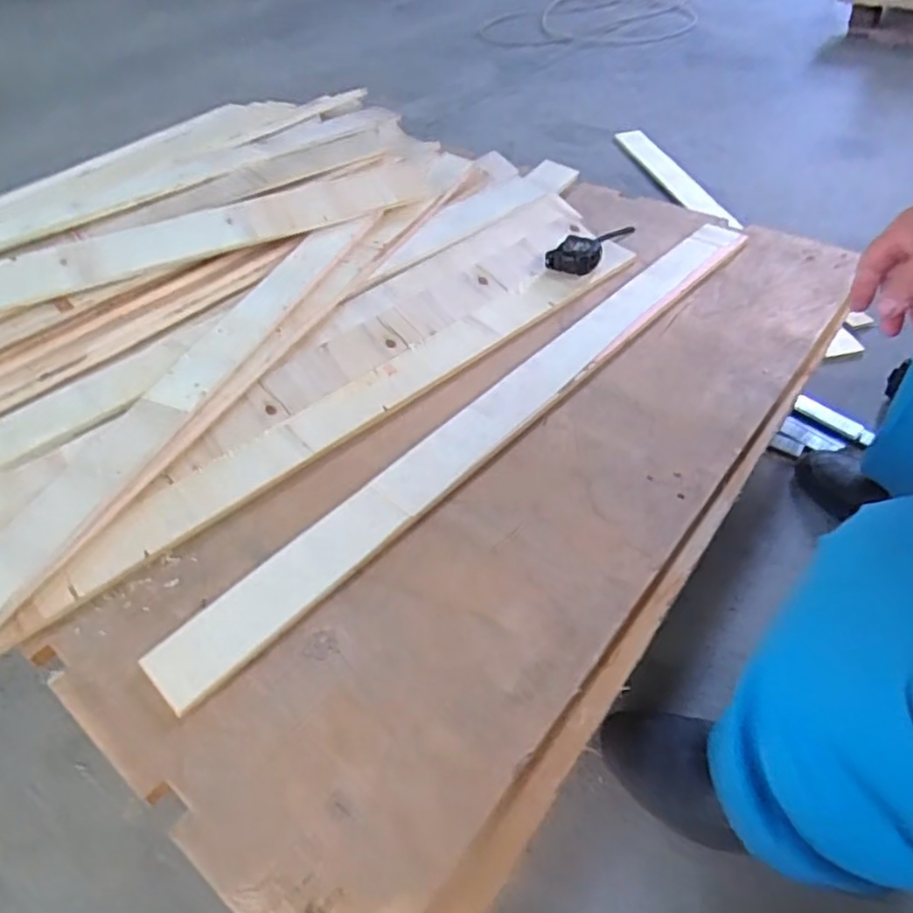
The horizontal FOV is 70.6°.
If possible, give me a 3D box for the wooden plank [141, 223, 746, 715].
[{"bbox_3d":[0.081,-0.072,0.787,0.075,0.014,0.978,37,59,26],"label":"wooden plank"}]

